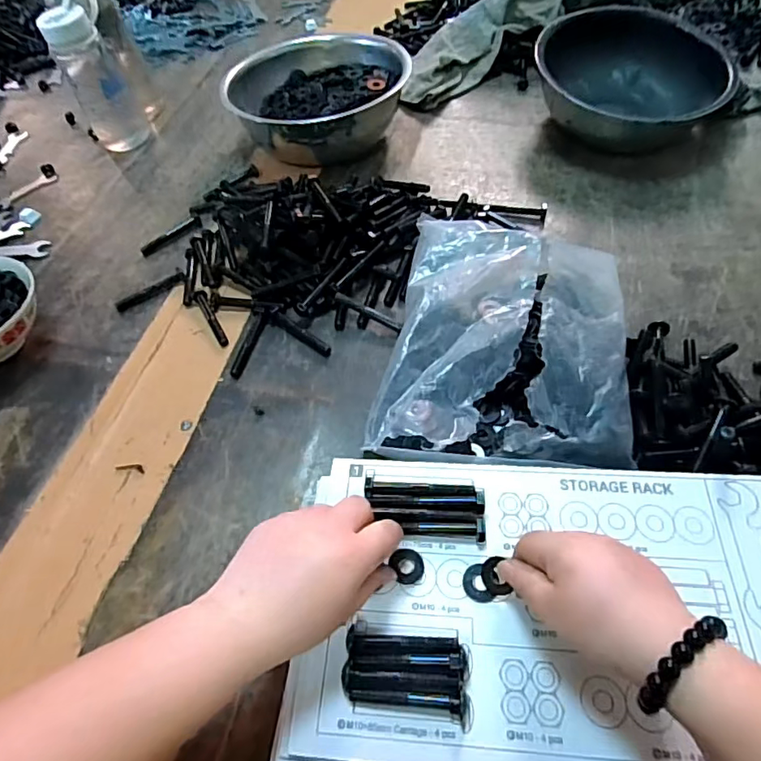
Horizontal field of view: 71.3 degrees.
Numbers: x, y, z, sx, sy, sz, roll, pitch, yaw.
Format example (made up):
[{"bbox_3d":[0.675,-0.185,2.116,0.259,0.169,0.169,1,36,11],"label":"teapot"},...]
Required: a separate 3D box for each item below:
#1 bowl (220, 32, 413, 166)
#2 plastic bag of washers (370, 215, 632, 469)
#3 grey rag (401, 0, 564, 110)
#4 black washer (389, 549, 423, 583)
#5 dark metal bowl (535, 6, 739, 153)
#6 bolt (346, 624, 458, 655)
[{"bbox_3d":[-0.087,-0.387,0.725,0.221,0.102,0.186,-22,55,-11],"label":"bowl"},{"bbox_3d":[0.112,-0.033,0.478,0.208,0.064,0.251,7,55,9],"label":"plastic bag of washers"},{"bbox_3d":[0.140,-0.510,0.809,0.288,0.056,0.105,-41,60,-5],"label":"grey rag"},{"bbox_3d":[0.019,0.125,0.360,0.021,0.007,0.023,-2,54,3],"label":"black washer"},{"bbox_3d":[0.326,-0.388,0.697,0.235,0.095,0.191,22,59,19],"label":"dark metal bowl"},{"bbox_3d":[0.013,0.162,0.328,0.069,0.015,0.014,-2,54,3],"label":"bolt"}]

